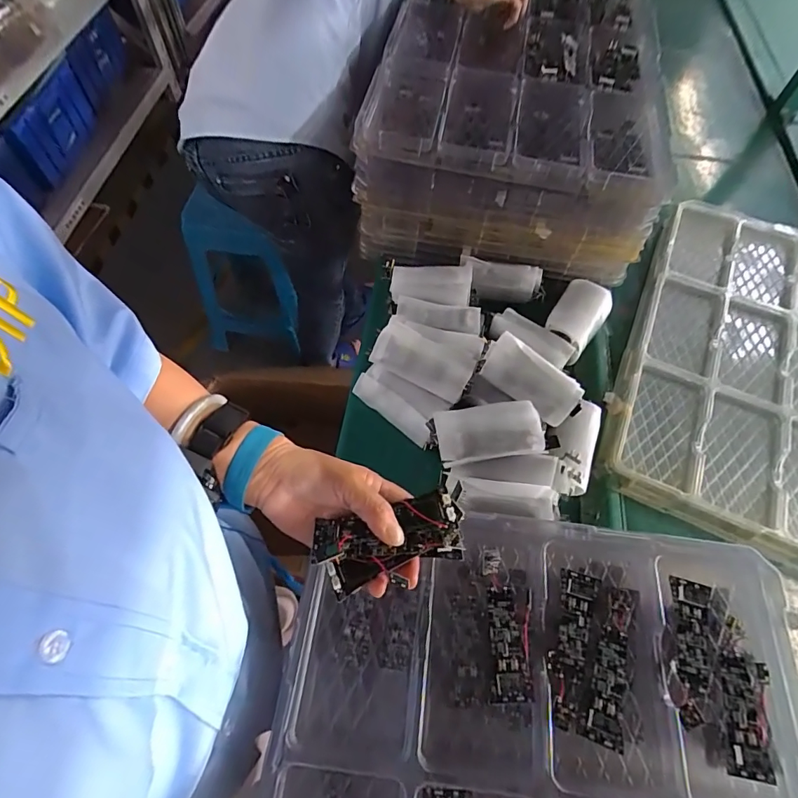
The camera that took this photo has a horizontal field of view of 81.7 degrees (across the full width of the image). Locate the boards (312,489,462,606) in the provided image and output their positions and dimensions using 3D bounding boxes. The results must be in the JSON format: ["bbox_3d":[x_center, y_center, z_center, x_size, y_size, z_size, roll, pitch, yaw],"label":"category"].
[{"bbox_3d":[-0.006,0.107,0.350,0.104,0.025,0.052,-15,63,-9],"label":"boards"}]

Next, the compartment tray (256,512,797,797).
[{"bbox_3d":[0.101,0.359,0.288,0.414,0.044,0.557,9,61,2],"label":"compartment tray"}]

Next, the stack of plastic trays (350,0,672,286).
[{"bbox_3d":[0.175,-0.433,0.718,0.398,0.160,0.442,11,61,3],"label":"stack of plastic trays"}]

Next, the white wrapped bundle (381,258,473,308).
[{"bbox_3d":[0.038,-0.164,0.655,0.124,0.030,0.052,10,61,3],"label":"white wrapped bundle"}]

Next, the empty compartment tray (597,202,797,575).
[{"bbox_3d":[0.543,-0.050,0.649,0.410,0.036,0.579,25,63,11],"label":"empty compartment tray"}]

